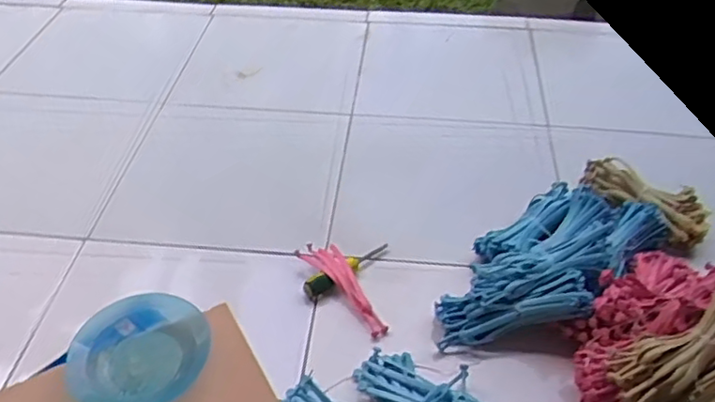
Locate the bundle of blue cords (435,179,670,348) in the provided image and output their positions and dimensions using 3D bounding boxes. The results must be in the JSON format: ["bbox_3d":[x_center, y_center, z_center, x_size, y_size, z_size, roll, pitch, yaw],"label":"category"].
[{"bbox_3d":[0.282,0.082,0.961,0.194,0.091,0.380,34,52,31],"label":"bundle of blue cords"}]

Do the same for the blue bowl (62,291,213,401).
[{"bbox_3d":[-0.207,0.139,0.631,0.127,0.053,0.137,0,43,0],"label":"blue bowl"}]

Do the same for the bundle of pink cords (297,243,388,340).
[{"bbox_3d":[-0.017,0.128,1.008,0.063,0.027,0.198,-30,50,-28],"label":"bundle of pink cords"}]

